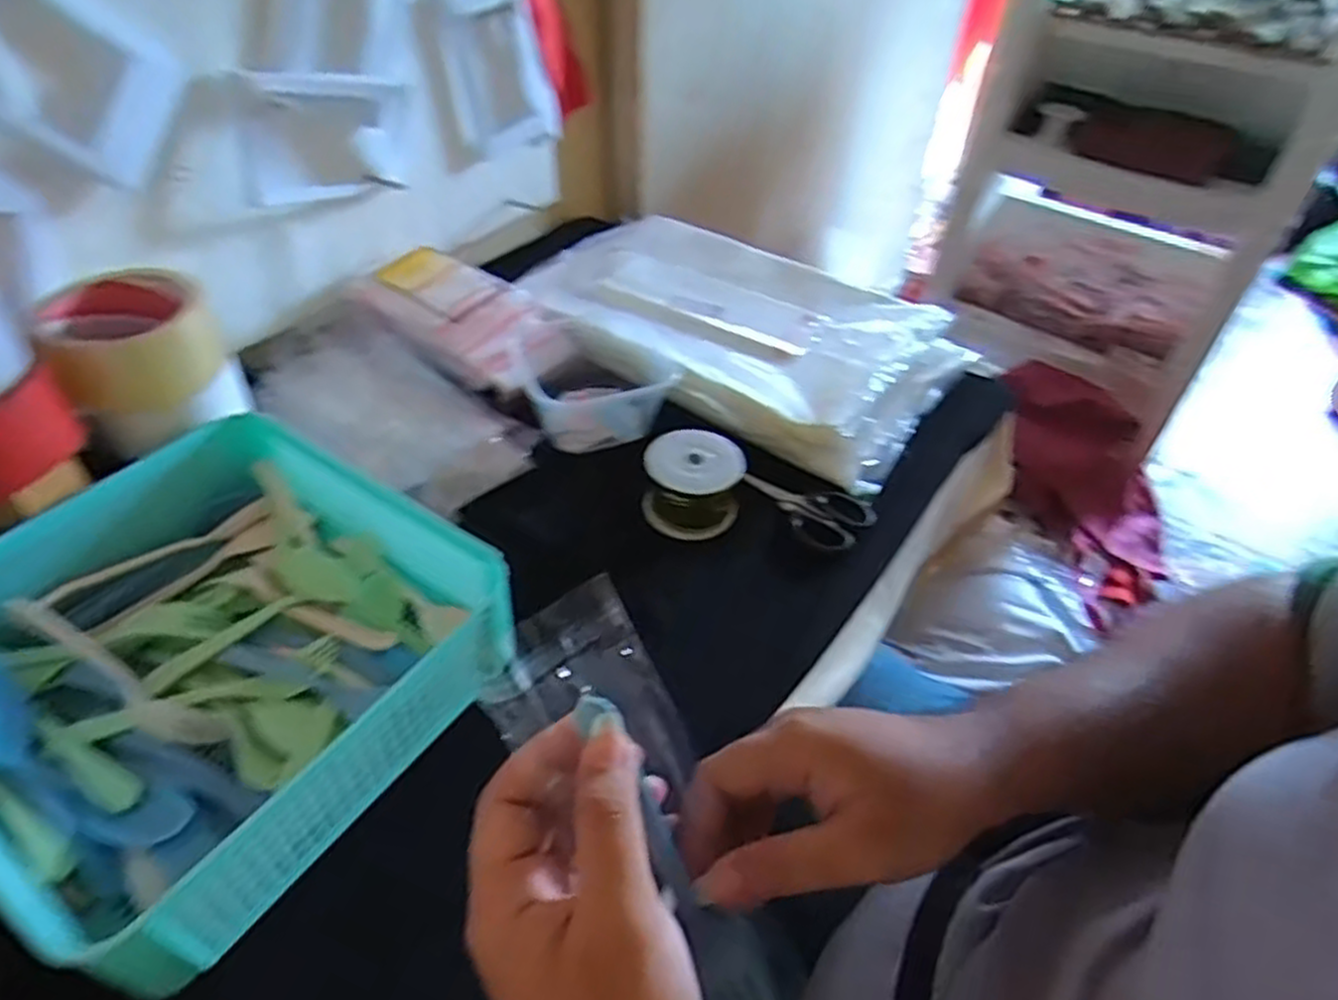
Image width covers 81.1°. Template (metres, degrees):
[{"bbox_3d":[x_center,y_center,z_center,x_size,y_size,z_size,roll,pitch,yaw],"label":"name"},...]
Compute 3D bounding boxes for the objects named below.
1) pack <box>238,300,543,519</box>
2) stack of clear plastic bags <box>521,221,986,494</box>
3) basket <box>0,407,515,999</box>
[{"bbox_3d":[-0.234,-0.080,0.630,0.266,0.044,0.123,24,47,21],"label":"pack"},{"bbox_3d":[0.054,-0.163,0.729,0.394,0.043,0.242,27,48,23],"label":"stack of clear plastic bags"},{"bbox_3d":[-0.254,0.081,0.432,0.251,0.066,0.244,26,48,22],"label":"basket"}]

